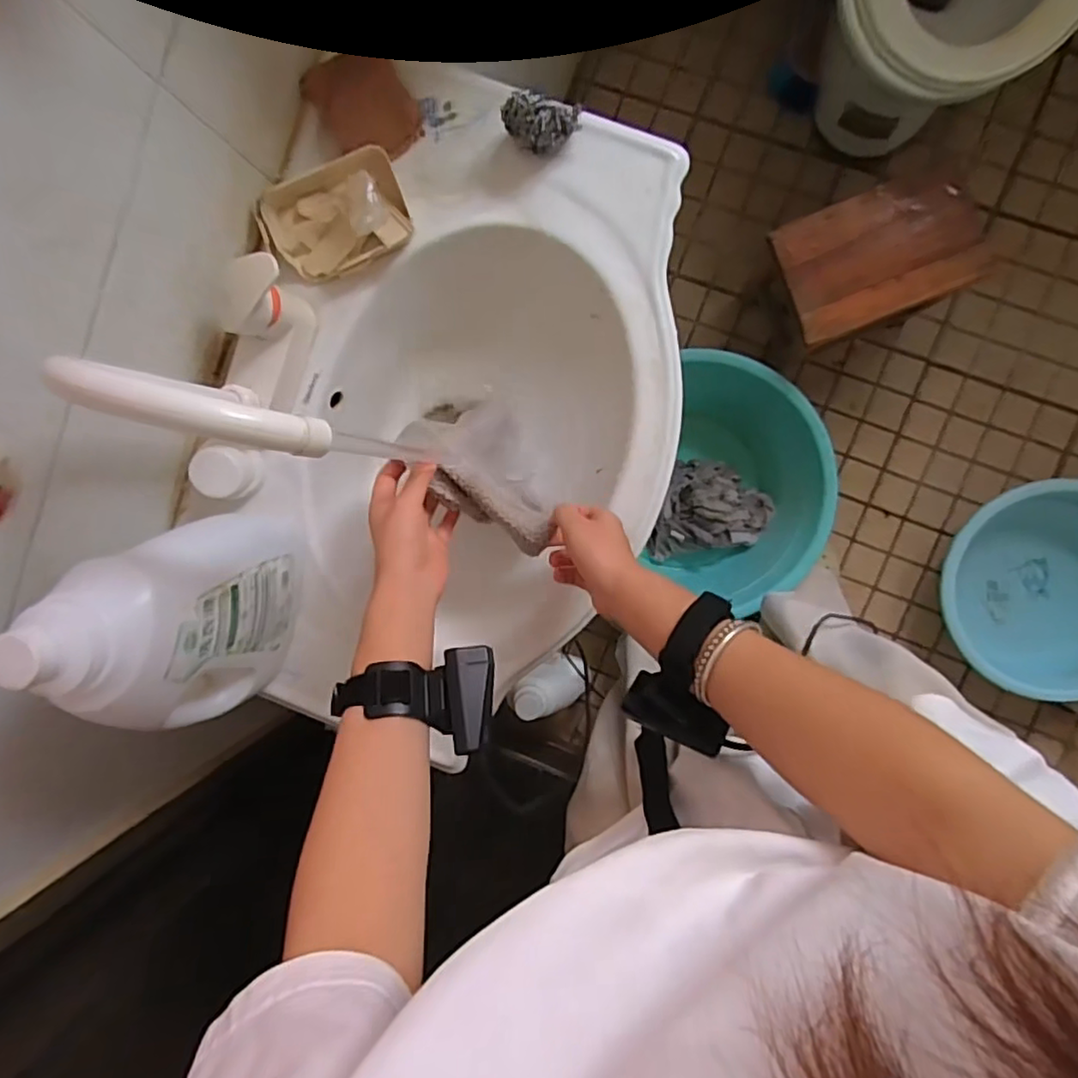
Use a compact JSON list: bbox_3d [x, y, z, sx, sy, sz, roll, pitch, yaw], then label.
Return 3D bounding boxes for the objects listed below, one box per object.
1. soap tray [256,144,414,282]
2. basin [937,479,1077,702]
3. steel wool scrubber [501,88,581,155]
[{"bbox_3d":[-0.178,-0.281,0.559,0.127,0.034,0.088,-19,92,9],"label":"soap tray"},{"bbox_3d":[0.914,0.100,1.137,0.346,0.144,0.358,1,95,7],"label":"basin"},{"bbox_3d":[0.003,-0.344,0.519,0.060,0.035,0.039,-20,92,9],"label":"steel wool scrubber"}]

